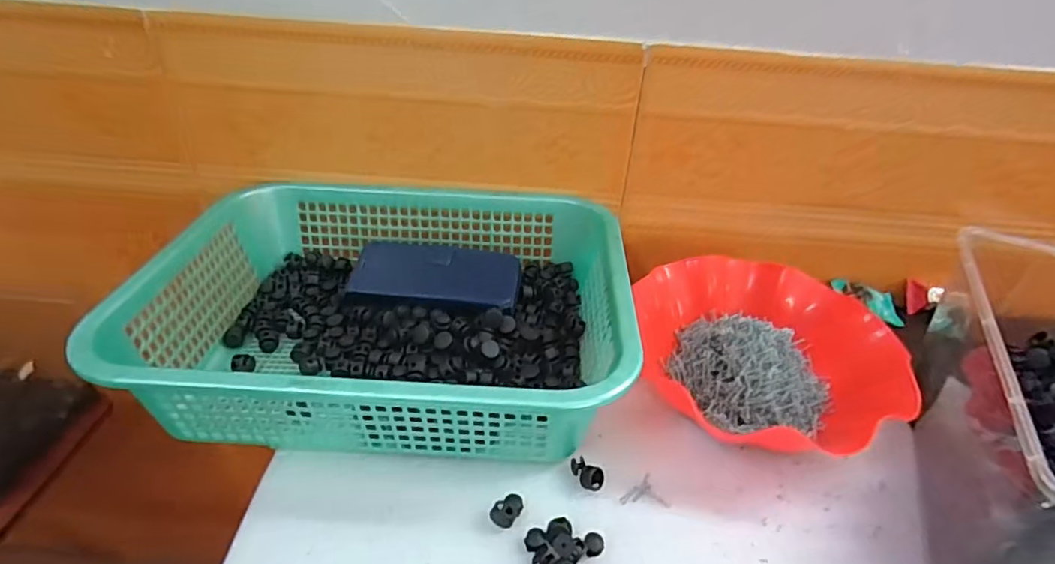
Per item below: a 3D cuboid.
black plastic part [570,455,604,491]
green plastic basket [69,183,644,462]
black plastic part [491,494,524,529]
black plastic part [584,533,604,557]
[{"bbox_3d":[0.043,0.138,0.424,0.015,0.010,0.028,-16,41,-25],"label":"black plastic part"},{"bbox_3d":[-0.111,0.016,0.500,0.371,0.098,0.287,4,37,0],"label":"green plastic basket"},{"bbox_3d":[-0.013,0.157,0.400,0.016,0.006,0.024,23,41,24],"label":"black plastic part"},{"bbox_3d":[0.044,0.174,0.383,0.013,0.008,0.014,9,37,7],"label":"black plastic part"}]

